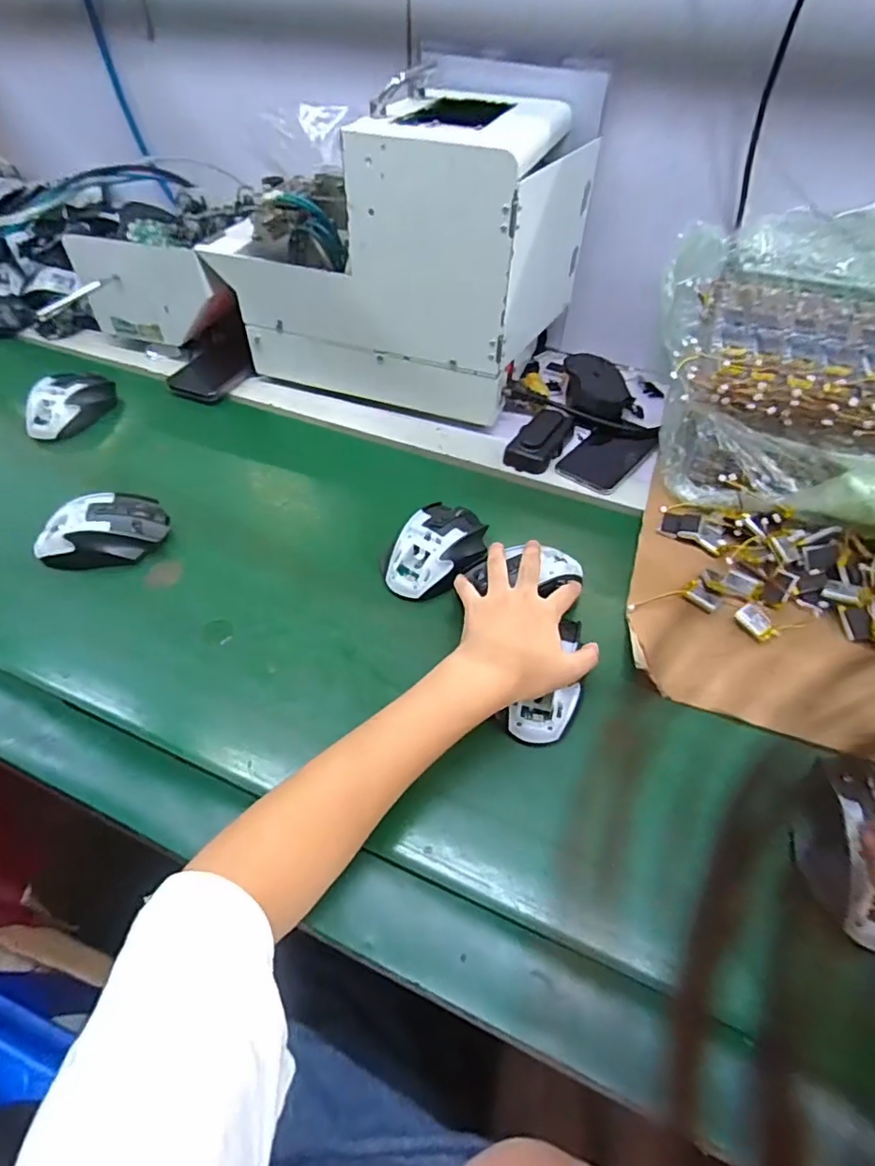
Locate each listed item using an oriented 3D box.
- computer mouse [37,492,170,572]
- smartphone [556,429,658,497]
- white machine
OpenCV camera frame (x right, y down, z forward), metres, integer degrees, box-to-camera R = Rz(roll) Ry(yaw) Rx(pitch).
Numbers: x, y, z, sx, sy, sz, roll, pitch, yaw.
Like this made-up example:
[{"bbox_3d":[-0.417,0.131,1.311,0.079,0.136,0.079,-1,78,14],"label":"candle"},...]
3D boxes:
[{"bbox_3d":[-0.316,-0.048,0.540,0.112,0.045,0.068,-10,50,-10],"label":"computer mouse"},{"bbox_3d":[0.190,-0.143,0.642,0.072,0.008,0.125,30,55,23],"label":"smartphone"},{"bbox_3d":[-0.044,-0.381,0.655,0.370,0.254,0.218,18,51,14],"label":"white machine"}]

